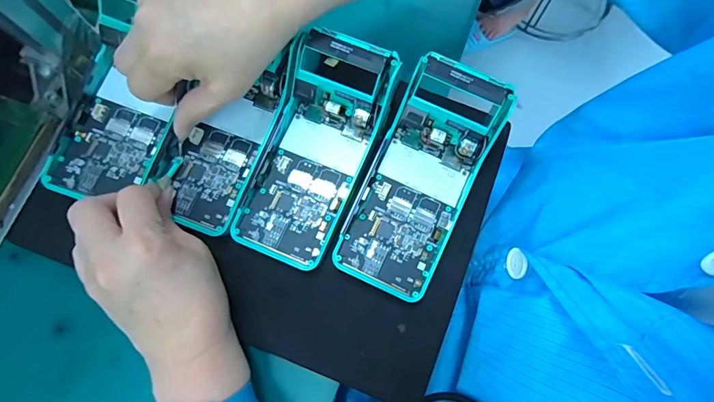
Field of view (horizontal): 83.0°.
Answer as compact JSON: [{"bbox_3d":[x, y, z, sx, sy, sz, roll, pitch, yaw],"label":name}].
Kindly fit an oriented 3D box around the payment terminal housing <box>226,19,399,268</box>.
[{"bbox_3d":[-0.034,-0.038,0.301,0.079,0.060,0.163,24,75,9],"label":"payment terminal housing"}]

